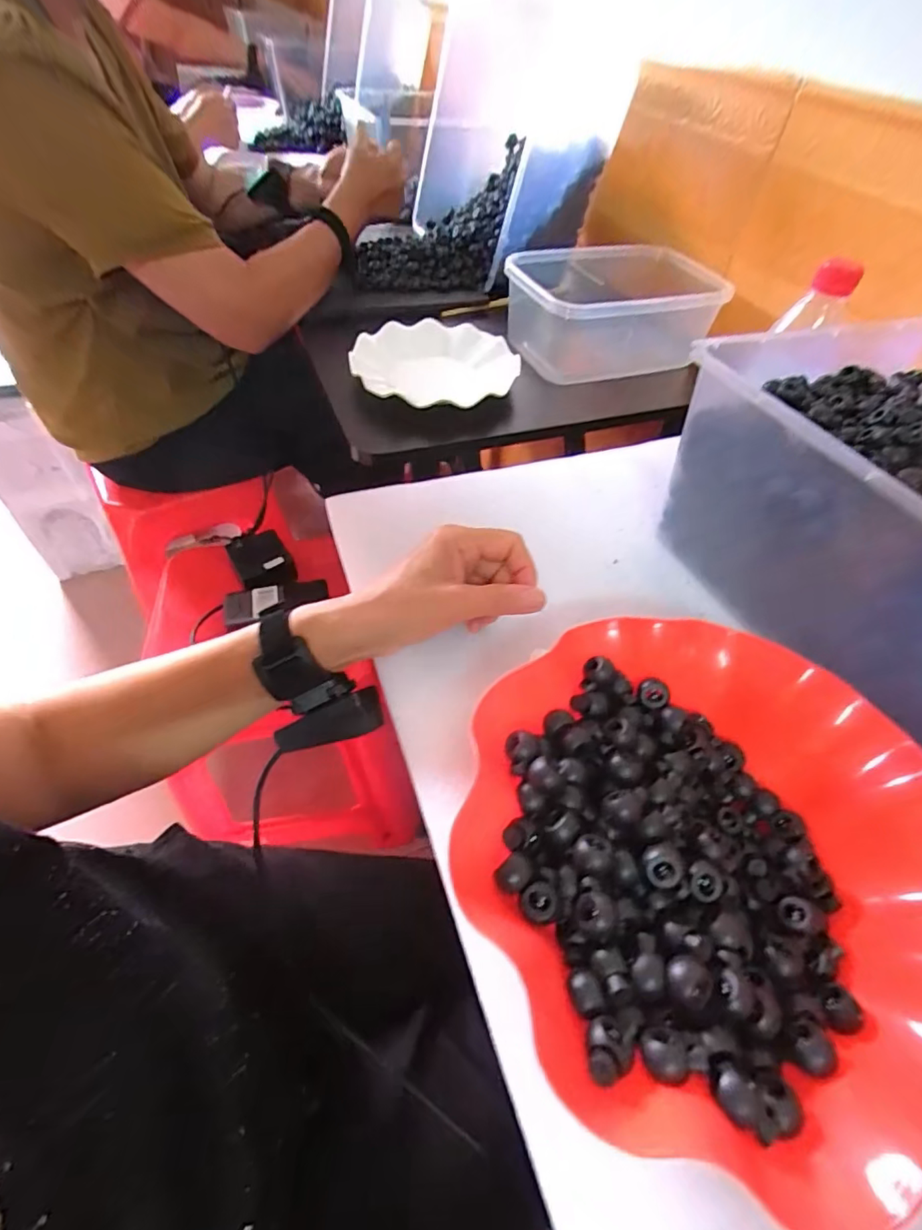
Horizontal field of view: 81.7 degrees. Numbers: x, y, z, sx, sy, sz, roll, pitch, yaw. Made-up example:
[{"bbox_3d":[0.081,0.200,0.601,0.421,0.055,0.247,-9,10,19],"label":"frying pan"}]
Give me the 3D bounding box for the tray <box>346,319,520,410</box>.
[{"bbox_3d":[-0.035,-0.288,0.610,0.181,0.031,0.156,-18,54,-17],"label":"tray"}]

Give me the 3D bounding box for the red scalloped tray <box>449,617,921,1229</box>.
[{"bbox_3d":[0.111,0.107,0.250,0.214,0.051,0.219,10,51,4],"label":"red scalloped tray"}]

